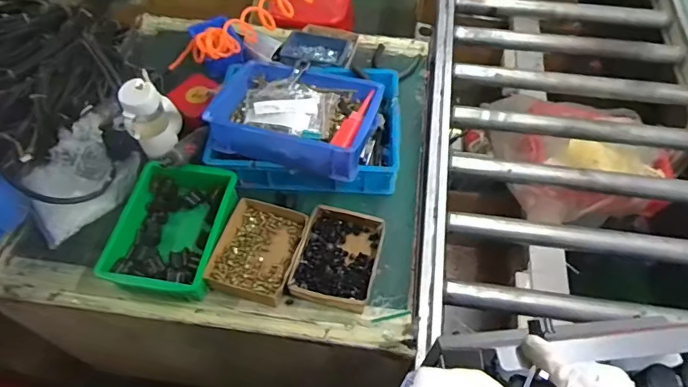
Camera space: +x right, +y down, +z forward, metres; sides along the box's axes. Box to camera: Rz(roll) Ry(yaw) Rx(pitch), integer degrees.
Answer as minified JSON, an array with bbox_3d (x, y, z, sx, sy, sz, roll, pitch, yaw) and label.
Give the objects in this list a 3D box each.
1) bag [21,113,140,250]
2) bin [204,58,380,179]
[{"bbox_3d":[-0.515,-0.038,0.932,0.160,0.081,0.234,37,64,22],"label":"bag"},{"bbox_3d":[-0.090,-0.164,0.928,0.303,0.070,0.228,15,58,10],"label":"bin"}]

